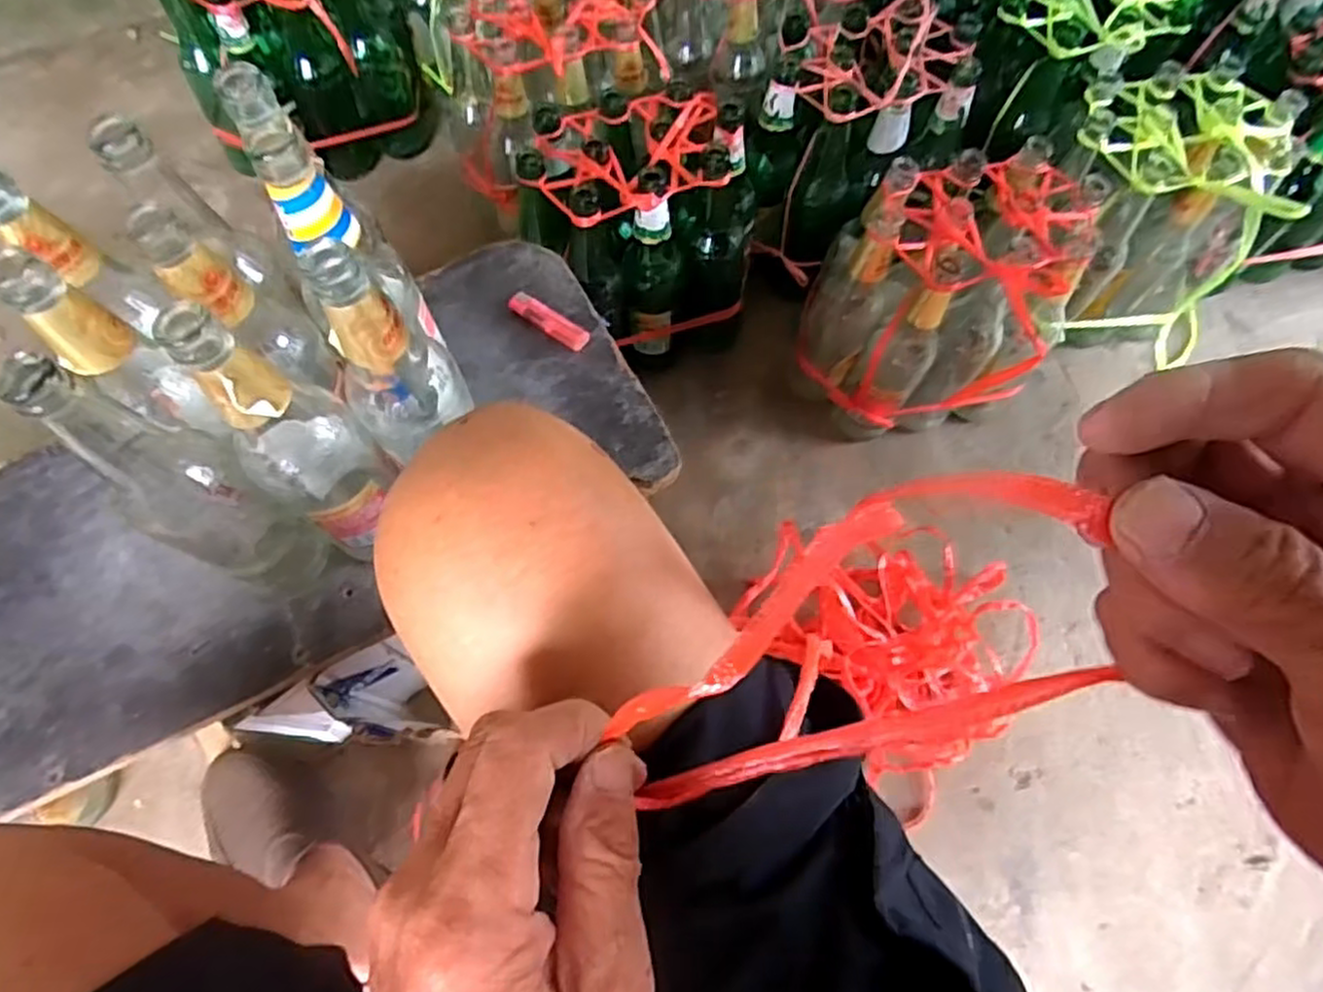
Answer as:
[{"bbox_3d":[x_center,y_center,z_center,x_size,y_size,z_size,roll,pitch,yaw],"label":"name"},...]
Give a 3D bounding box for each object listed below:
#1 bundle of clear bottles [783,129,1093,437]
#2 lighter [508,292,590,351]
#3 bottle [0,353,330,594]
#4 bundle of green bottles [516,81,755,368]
[{"bbox_3d":[0.285,-0.209,0.786,0.220,0.247,0.240,0,68,-1],"label":"bundle of clear bottles"},{"bbox_3d":[-0.102,-0.159,0.669,0.083,0.008,0.021,34,71,12],"label":"lighter"},{"bbox_3d":[-0.282,-0.006,0.432,0.076,0.227,0.060,29,70,10],"label":"bottle"},{"bbox_3d":[-0.019,-0.284,0.835,0.242,0.277,0.173,-18,69,-8],"label":"bundle of green bottles"}]

